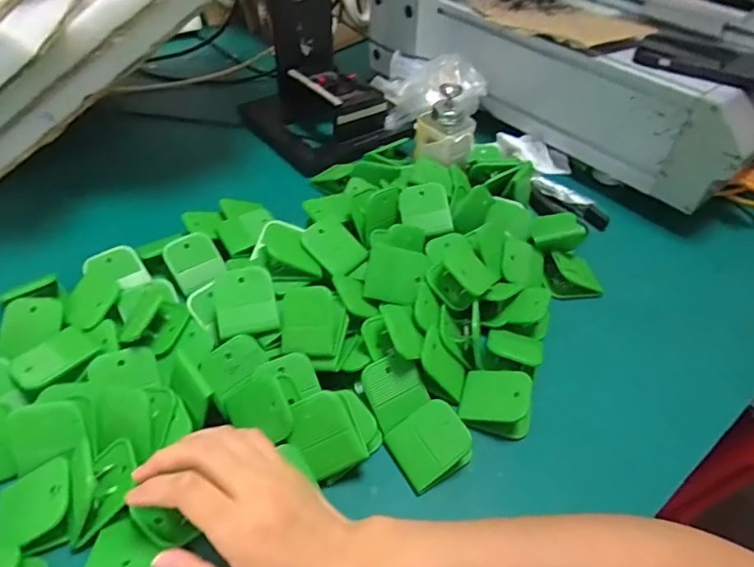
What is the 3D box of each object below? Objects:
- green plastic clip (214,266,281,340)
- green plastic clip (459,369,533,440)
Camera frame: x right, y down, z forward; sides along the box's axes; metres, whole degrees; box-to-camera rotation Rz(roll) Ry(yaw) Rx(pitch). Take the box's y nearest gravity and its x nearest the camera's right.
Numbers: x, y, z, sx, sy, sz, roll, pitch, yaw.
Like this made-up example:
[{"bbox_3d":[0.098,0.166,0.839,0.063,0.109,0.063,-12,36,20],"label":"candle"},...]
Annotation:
[{"bbox_3d":[-0.108,0.014,0.402,0.048,0.006,0.056,-15,72,-1],"label":"green plastic clip"},{"bbox_3d":[0.096,0.092,0.388,0.051,0.034,0.043,13,47,9],"label":"green plastic clip"}]

